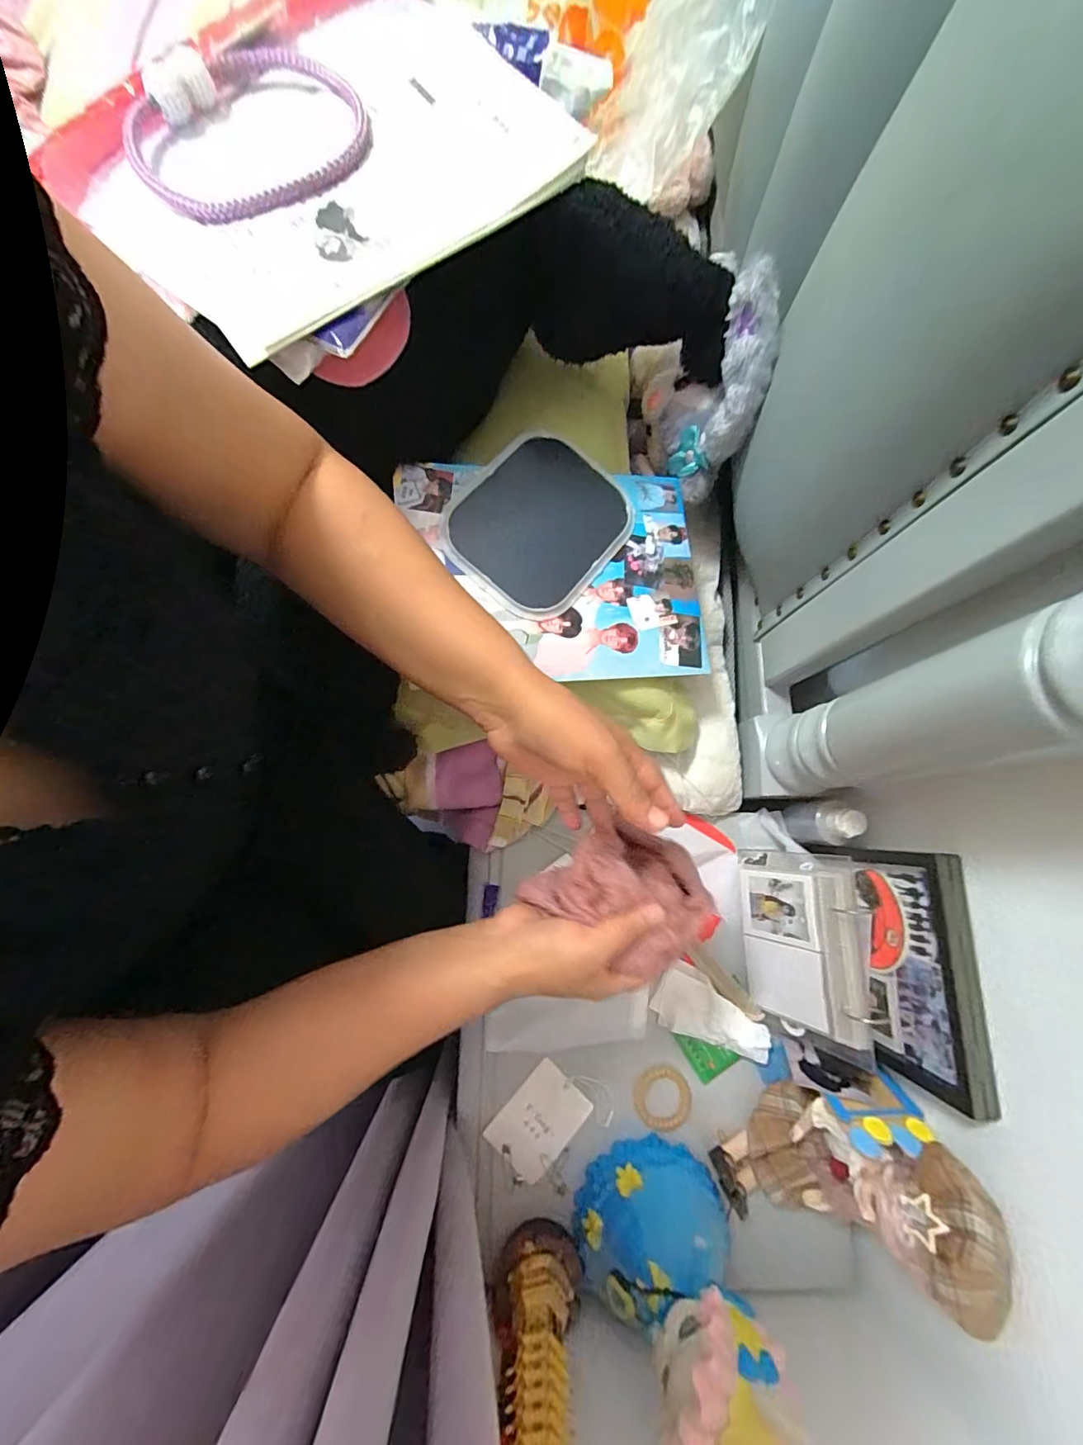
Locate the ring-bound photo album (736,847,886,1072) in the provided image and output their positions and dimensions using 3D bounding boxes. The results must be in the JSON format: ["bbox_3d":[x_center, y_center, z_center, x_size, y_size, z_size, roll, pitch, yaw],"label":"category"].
[{"bbox_3d":[0.253,0.218,0.468,0.081,0.123,0.177,1,79,0],"label":"ring-bound photo album"}]

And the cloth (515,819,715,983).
[{"bbox_3d":[0.062,0.119,0.367,0.114,0.058,0.105,36,81,6],"label":"cloth"}]

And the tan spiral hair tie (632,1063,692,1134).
[{"bbox_3d":[0.122,0.379,0.500,0.060,0.009,0.059,0,79,0],"label":"tan spiral hair tie"}]

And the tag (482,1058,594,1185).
[{"bbox_3d":[-0.002,0.399,0.495,0.066,0.004,0.092,43,79,9],"label":"tag"}]

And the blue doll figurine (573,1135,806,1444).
[{"bbox_3d":[0.099,0.447,0.389,0.136,0.183,0.113,-18,79,-4],"label":"blue doll figurine"}]

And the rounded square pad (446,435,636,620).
[{"bbox_3d":[-0.001,-0.187,0.456,0.136,0.011,0.180,39,70,-1],"label":"rounded square pad"}]

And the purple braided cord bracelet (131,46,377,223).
[{"bbox_3d":[-0.204,-0.418,0.345,0.158,0.024,0.157,-18,80,-4],"label":"purple braided cord bracelet"}]

